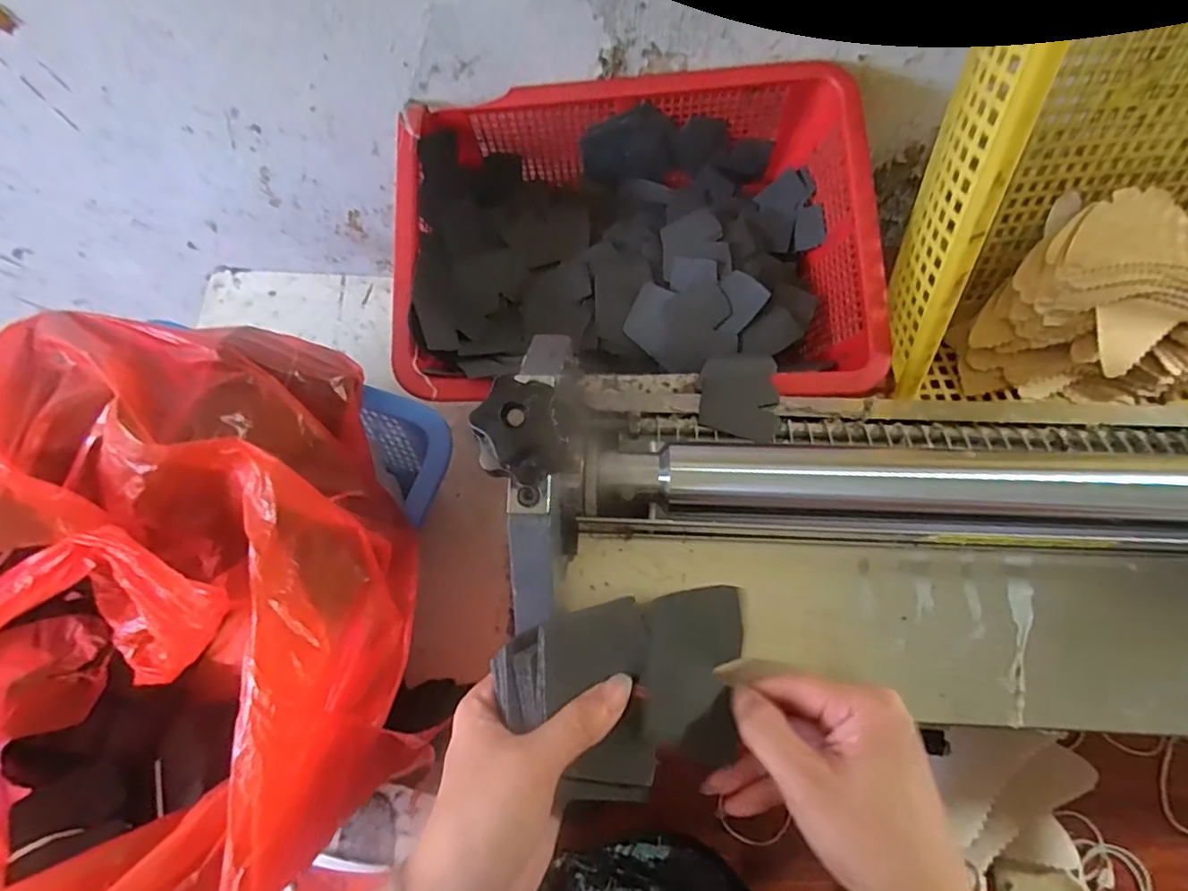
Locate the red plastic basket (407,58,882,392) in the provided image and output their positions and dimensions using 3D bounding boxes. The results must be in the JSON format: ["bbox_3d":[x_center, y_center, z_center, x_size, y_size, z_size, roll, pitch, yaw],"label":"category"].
[{"bbox_3d":[0.031,-0.168,0.531,0.393,0.098,0.291,1,73,2],"label":"red plastic basket"}]

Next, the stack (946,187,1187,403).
[{"bbox_3d":[0.447,-0.125,0.528,0.211,0.094,0.157,-1,73,2],"label":"stack"}]

